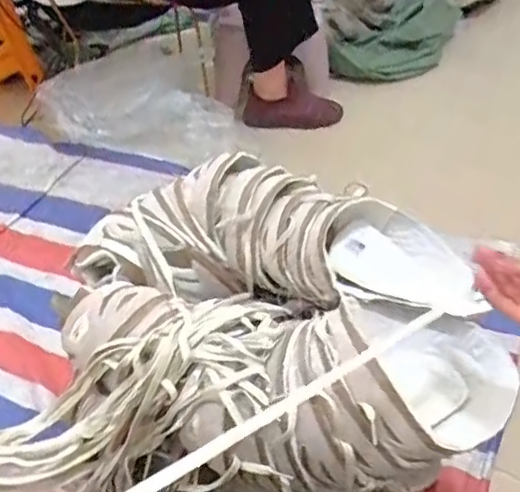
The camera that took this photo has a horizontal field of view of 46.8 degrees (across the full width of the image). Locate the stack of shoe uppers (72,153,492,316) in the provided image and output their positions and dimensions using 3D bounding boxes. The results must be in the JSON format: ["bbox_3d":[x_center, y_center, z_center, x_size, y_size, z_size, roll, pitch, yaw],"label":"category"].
[{"bbox_3d":[0.037,0.008,0.766,0.488,0.152,0.183,5,44,8],"label":"stack of shoe uppers"}]

